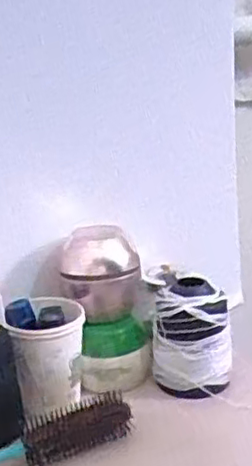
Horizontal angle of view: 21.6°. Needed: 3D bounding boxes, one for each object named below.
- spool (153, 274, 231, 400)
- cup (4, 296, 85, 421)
[{"bbox_3d":[0.060,0.097,0.600,0.052,0.103,0.056,-5,18,2],"label":"spool"},{"bbox_3d":[-0.070,0.110,0.599,0.066,0.092,0.072,-8,19,-10],"label":"cup"}]

